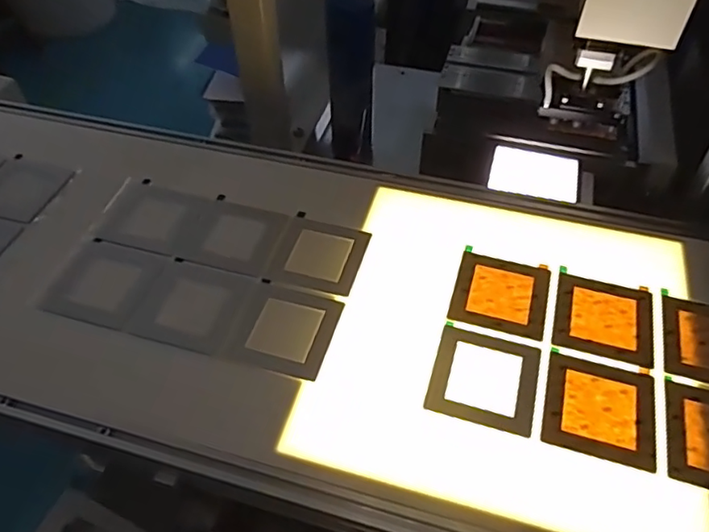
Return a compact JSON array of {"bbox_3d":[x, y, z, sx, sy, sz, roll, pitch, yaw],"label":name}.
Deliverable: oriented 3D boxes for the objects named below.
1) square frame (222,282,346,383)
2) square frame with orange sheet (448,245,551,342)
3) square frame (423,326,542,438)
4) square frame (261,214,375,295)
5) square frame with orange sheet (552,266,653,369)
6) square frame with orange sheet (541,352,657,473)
[{"bbox_3d":[-0.059,0.052,0.482,0.082,0.004,0.082,13,50,11],"label":"square frame"},{"bbox_3d":[0.129,0.024,0.506,0.079,0.006,0.082,14,51,11],"label":"square frame with orange sheet"},{"bbox_3d":[0.102,0.087,0.450,0.080,0.004,0.079,14,51,12],"label":"square frame"},{"bbox_3d":[-0.033,-0.011,0.536,0.081,0.004,0.078,13,50,11],"label":"square frame"},{"bbox_3d":[0.212,0.041,0.487,0.079,0.004,0.084,13,51,11],"label":"square frame with orange sheet"},{"bbox_3d":[0.185,0.106,0.432,0.079,0.004,0.079,14,51,11],"label":"square frame with orange sheet"}]

